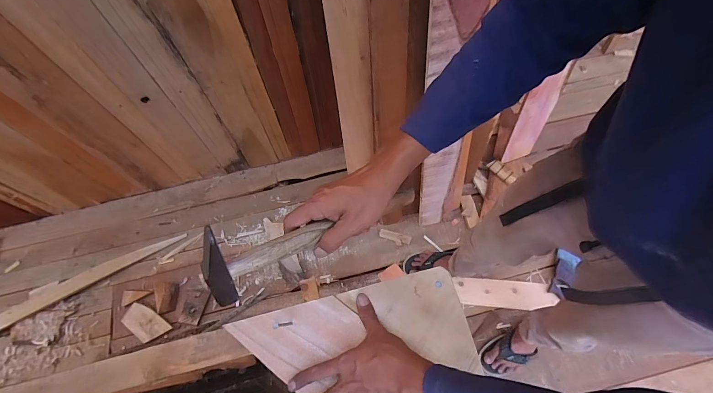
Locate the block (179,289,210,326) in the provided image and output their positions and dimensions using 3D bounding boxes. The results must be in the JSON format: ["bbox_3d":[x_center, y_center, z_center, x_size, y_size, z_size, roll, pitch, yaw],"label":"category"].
[{"bbox_3d":[-0.587,0.399,1.201,0.079,0.014,0.117,7,67,5],"label":"block"}]

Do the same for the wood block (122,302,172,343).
[{"bbox_3d":[-0.751,0.452,1.180,0.171,0.018,0.090,29,69,14],"label":"wood block"}]

